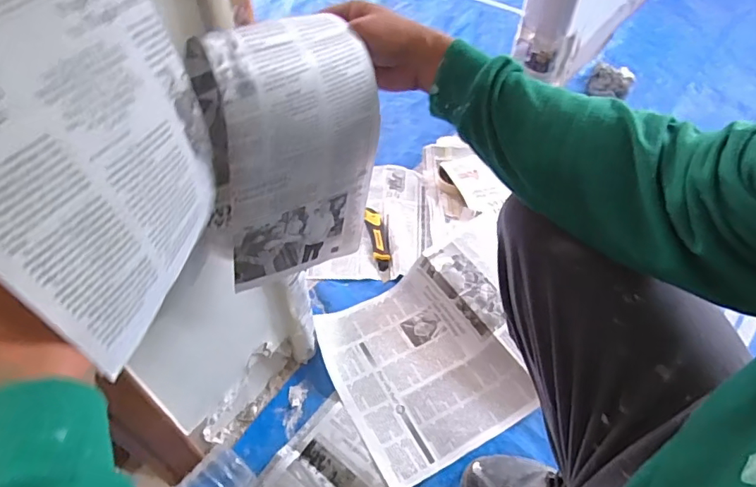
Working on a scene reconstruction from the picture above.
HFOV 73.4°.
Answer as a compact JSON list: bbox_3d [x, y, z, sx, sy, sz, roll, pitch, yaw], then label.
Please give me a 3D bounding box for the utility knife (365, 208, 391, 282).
[{"bbox_3d":[0.001,-0.003,1.023,0.032,0.019,0.170,-8,51,-7],"label":"utility knife"}]

